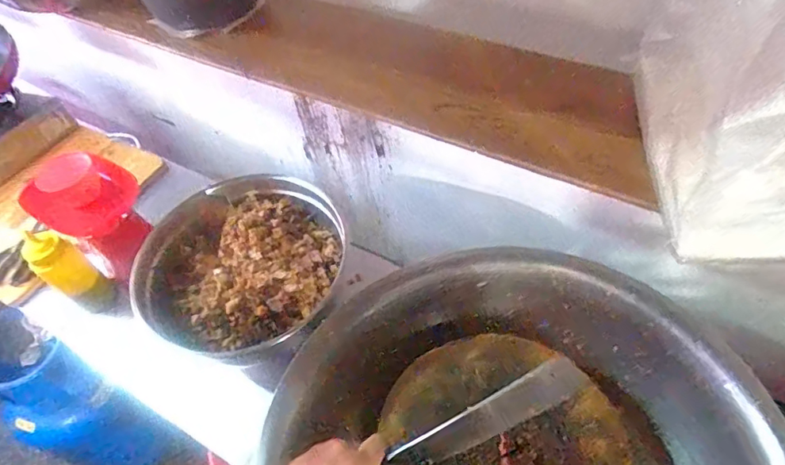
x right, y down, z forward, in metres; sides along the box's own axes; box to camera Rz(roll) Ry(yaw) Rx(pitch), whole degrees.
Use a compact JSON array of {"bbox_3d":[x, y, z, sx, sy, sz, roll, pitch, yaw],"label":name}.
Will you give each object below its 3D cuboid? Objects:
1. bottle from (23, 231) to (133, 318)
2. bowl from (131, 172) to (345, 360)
[{"bbox_3d":[-0.522,0.090,0.882,0.052,0.258,0.076,30,61,25],"label":"bottle"},{"bbox_3d":[-0.223,0.046,0.793,0.274,0.092,0.293,20,57,20],"label":"bowl"}]

